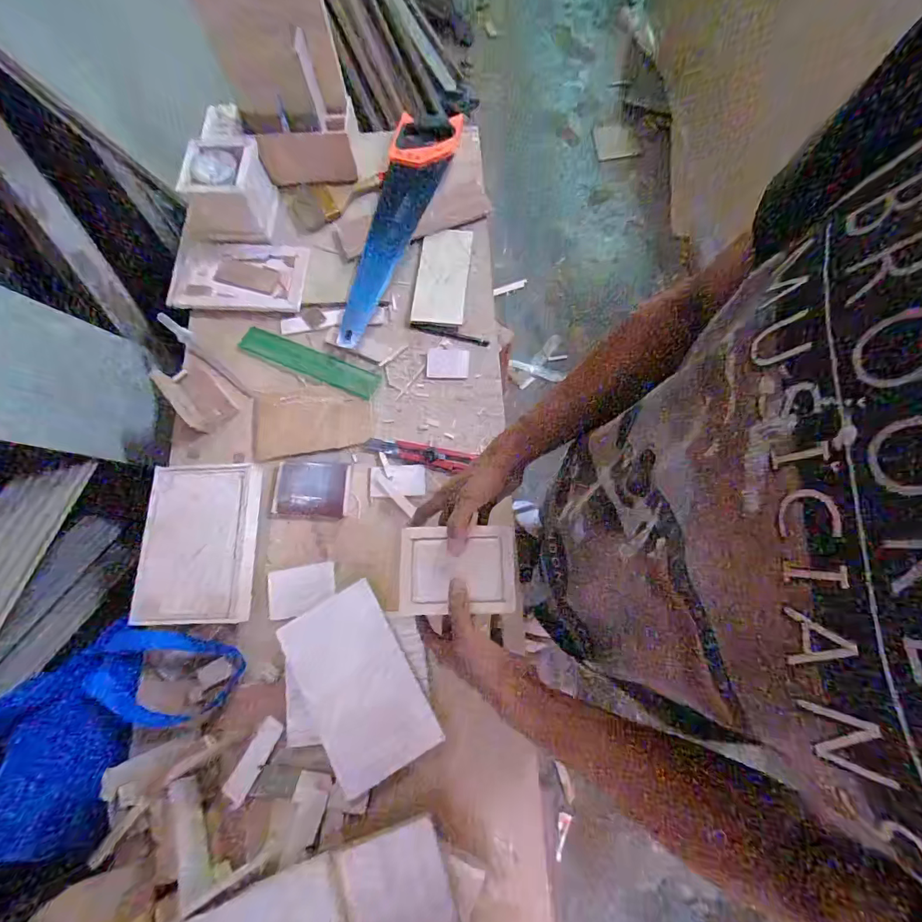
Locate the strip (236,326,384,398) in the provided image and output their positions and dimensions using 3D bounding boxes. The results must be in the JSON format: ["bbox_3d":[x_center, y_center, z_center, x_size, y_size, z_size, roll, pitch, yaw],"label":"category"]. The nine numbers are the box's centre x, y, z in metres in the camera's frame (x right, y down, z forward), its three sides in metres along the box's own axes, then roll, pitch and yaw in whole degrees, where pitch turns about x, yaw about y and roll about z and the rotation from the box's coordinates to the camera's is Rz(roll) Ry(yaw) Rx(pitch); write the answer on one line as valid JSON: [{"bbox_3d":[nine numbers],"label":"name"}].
[{"bbox_3d":[-0.251,-0.165,0.709,0.241,0.004,0.048,22,76,9],"label":"strip"}]

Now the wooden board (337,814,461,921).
[{"bbox_3d":[-0.070,0.476,0.477,0.111,0.005,0.109,-13,65,-14],"label":"wooden board"}]

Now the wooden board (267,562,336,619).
[{"bbox_3d":[-0.224,0.181,0.604,0.095,0.010,0.065,-10,74,0],"label":"wooden board"}]

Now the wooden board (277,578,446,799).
[{"bbox_3d":[-0.137,0.288,0.562,0.138,0.011,0.219,-31,72,-4],"label":"wooden board"}]

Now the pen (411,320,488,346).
[{"bbox_3d":[-0.021,-0.212,0.717,0.136,0.007,0.016,17,76,7],"label":"pen"}]

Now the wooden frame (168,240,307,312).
[{"bbox_3d":[-0.388,-0.324,0.750,0.233,0.014,0.133,-1,74,2],"label":"wooden frame"}]

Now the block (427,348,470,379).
[{"bbox_3d":[-0.021,-0.160,0.696,0.067,0.006,0.047,3,74,3],"label":"block"}]

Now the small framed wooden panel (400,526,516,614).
[{"bbox_3d":[-0.004,0.114,0.455,0.119,0.006,0.087,-1,74,0],"label":"small framed wooden panel"}]

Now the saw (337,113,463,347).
[{"bbox_3d":[-0.133,-0.447,0.771,0.118,0.035,0.526,20,76,8],"label":"saw"}]

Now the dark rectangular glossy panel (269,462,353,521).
[{"bbox_3d":[-0.220,0.042,0.633,0.104,0.019,0.085,1,74,3],"label":"dark rectangular glossy panel"}]

